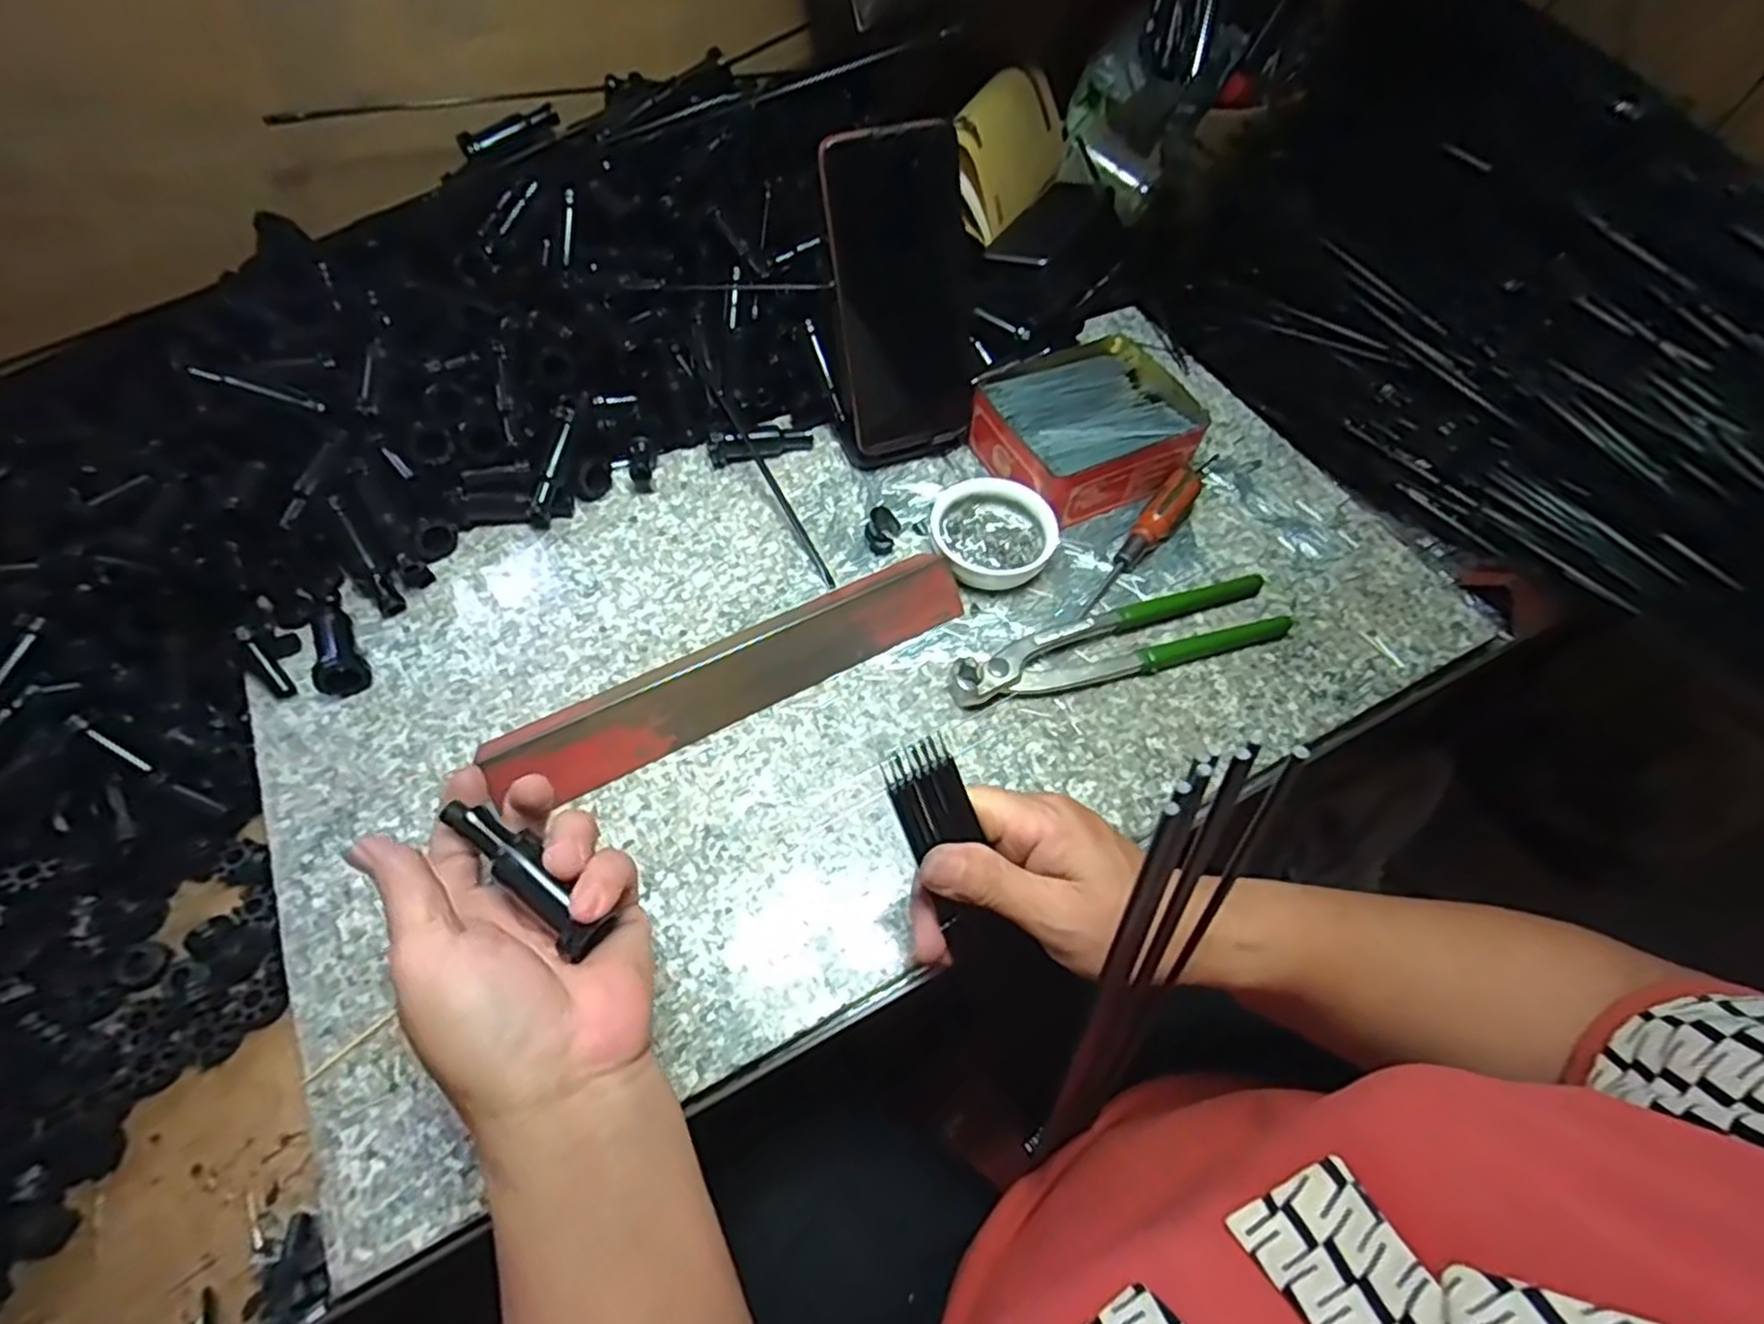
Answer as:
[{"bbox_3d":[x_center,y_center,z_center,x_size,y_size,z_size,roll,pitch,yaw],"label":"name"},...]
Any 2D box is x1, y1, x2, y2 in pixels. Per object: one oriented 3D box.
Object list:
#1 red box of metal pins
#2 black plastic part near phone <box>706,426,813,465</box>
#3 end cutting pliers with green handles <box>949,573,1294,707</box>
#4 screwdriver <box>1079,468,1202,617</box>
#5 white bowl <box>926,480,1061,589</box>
[{"bbox_3d":[0.129,-0.149,0.498,0.130,0.043,0.109,-25,62,-17],"label":"red box of metal pins"},{"bbox_3d":[-0.077,-0.142,0.502,0.067,0.018,0.016,-11,59,-9],"label":"black plastic part near phone"},{"bbox_3d":[0.133,-0.014,0.432,0.200,0.017,0.045,-15,60,-11],"label":"end cutting pliers with green handles"},{"bbox_3d":[0.156,-0.071,0.465,0.020,0.024,0.122,33,62,17],"label":"screwdriver"},{"bbox_3d":[0.065,-0.074,0.460,0.071,0.027,0.065,1,58,-2],"label":"white bowl"}]

